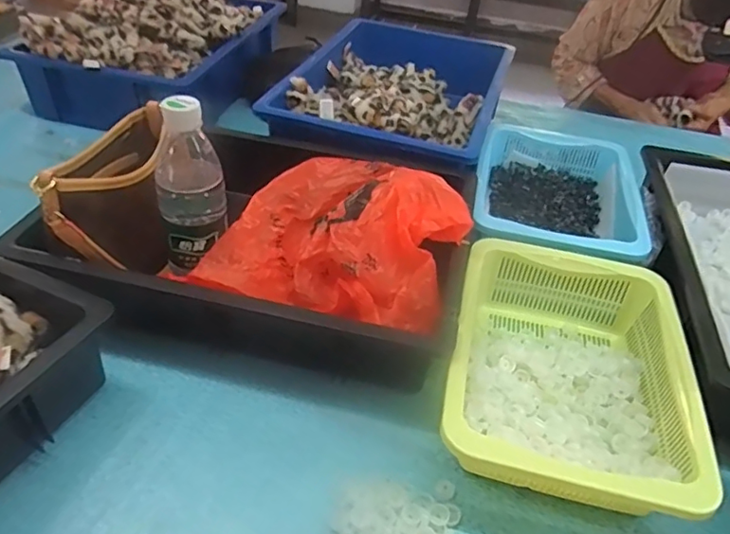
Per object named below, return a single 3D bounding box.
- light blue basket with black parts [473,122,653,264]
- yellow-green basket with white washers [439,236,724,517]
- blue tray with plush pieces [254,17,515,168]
[{"bbox_3d":[0.259,-0.099,0.769,0.211,0.071,0.309,14,41,10],"label":"light blue basket with black parts"},{"bbox_3d":[0.188,0.092,0.532,0.202,0.075,0.272,13,37,9],"label":"yellow-green basket with white washers"},{"bbox_3d":[0.064,-0.303,0.949,0.318,0.081,0.495,14,41,11],"label":"blue tray with plush pieces"}]

